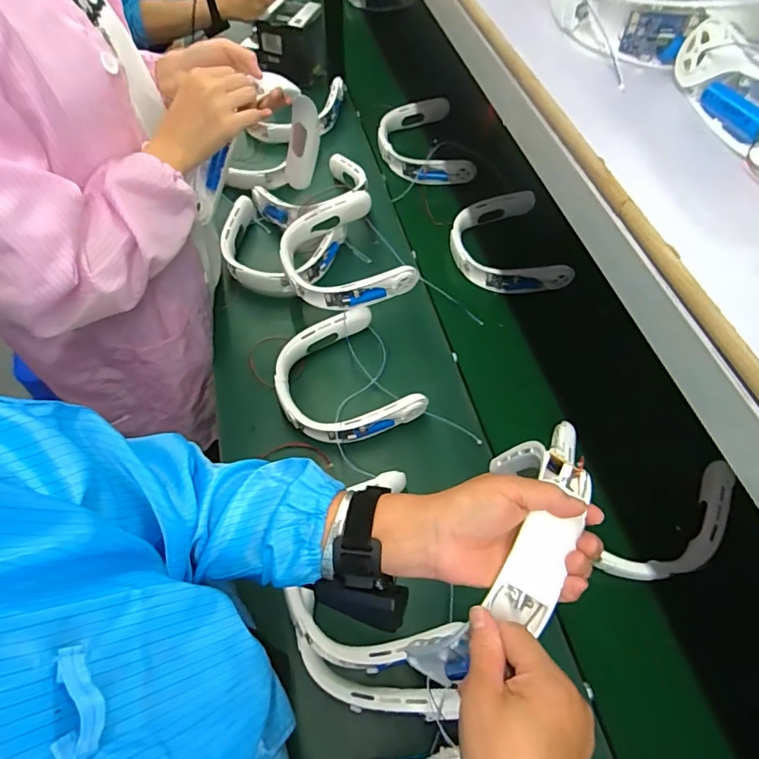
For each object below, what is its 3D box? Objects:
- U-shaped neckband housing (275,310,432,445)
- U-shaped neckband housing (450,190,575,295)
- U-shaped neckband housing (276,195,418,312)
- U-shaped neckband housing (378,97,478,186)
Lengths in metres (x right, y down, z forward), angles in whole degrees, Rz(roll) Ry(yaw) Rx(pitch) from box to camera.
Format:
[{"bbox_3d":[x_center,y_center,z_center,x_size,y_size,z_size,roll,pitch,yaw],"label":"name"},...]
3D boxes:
[{"bbox_3d":[-0.059,0.007,0.827,0.211,0.059,0.213,-26,63,-16],"label":"U-shaped neckband housing"},{"bbox_3d":[0.240,-0.268,1.015,0.177,0.065,0.236,-10,60,-8],"label":"U-shaped neckband housing"},{"bbox_3d":[-0.070,-0.223,0.913,0.209,0.067,0.227,-22,62,-15],"label":"U-shaped neckband housing"},{"bbox_3d":[0.099,-0.563,1.215,0.191,0.081,0.274,-8,59,-7],"label":"U-shaped neckband housing"}]

